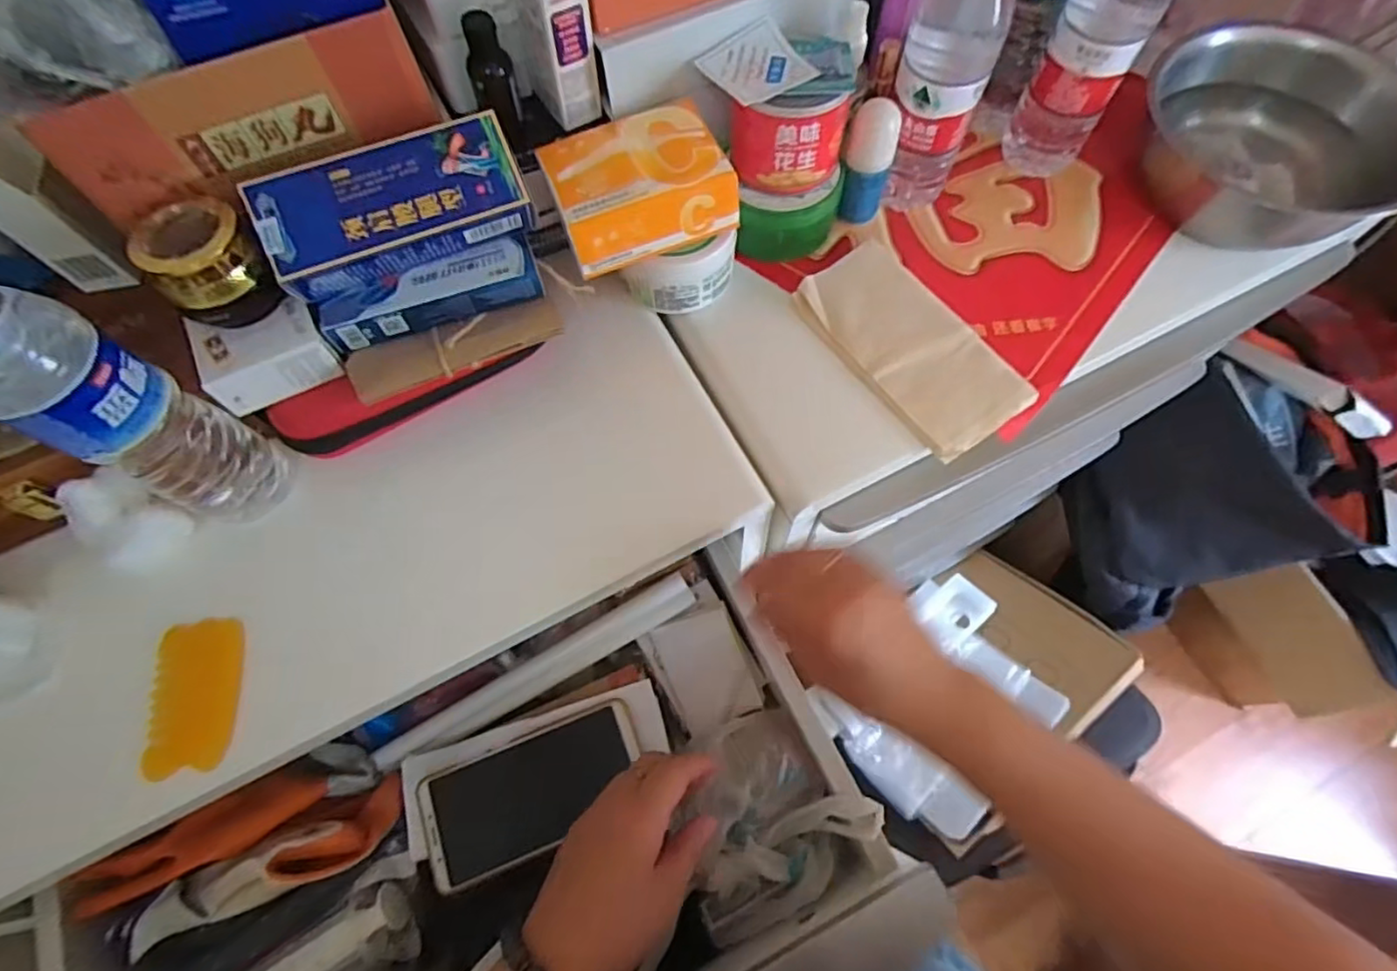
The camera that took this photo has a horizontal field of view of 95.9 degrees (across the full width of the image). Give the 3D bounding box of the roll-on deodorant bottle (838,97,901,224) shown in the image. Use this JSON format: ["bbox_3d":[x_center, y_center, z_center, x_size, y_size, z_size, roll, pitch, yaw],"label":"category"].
[{"bbox_3d":[0.132,-0.249,0.492,0.035,0.088,0.028,16,69,9],"label":"roll-on deodorant bottle"}]

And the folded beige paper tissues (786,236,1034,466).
[{"bbox_3d":[0.162,-0.109,0.476,0.096,0.017,0.174,-34,70,-12],"label":"folded beige paper tissues"}]

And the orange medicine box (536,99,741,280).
[{"bbox_3d":[-0.043,-0.206,0.434,0.120,0.049,0.083,-21,68,-7],"label":"orange medicine box"}]

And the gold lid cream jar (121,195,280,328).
[{"bbox_3d":[-0.291,-0.133,0.371,0.053,0.056,0.057,-1,67,2],"label":"gold lid cream jar"}]

